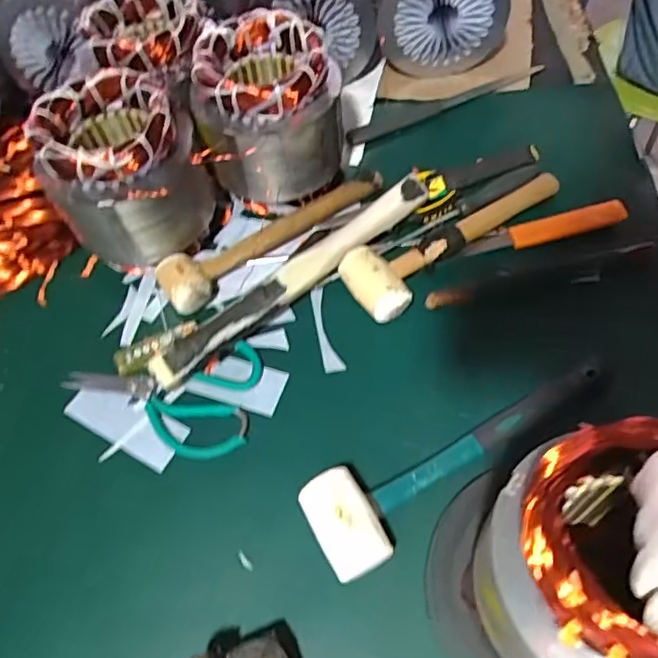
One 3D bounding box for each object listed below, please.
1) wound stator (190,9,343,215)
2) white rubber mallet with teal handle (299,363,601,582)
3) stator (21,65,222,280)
[{"bbox_3d":[-0.064,-0.222,0.612,0.140,0.155,0.132,-14,59,-5],"label":"wound stator"},{"bbox_3d":[0.112,0.103,0.483,0.278,0.049,0.075,-27,61,-13],"label":"white rubber mallet with teal handle"},{"bbox_3d":[-0.195,-0.145,0.585,0.137,0.167,0.137,-15,60,-5],"label":"stator"}]

